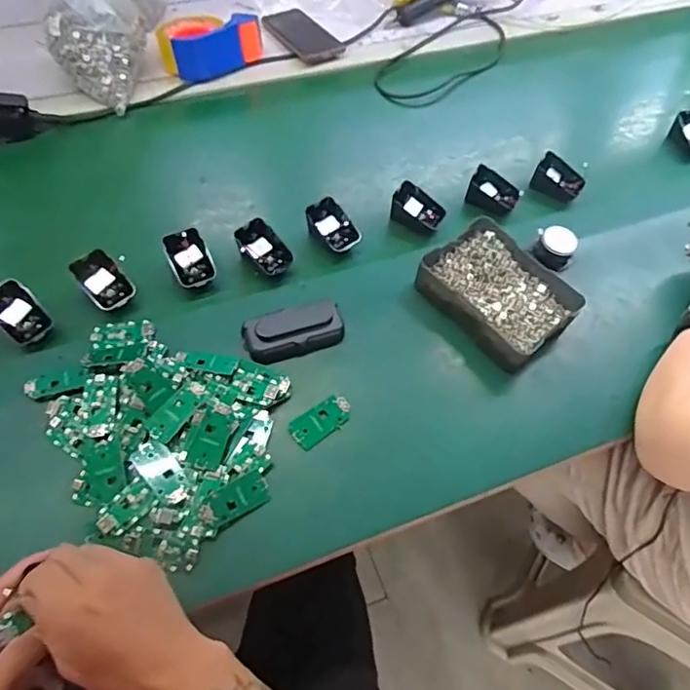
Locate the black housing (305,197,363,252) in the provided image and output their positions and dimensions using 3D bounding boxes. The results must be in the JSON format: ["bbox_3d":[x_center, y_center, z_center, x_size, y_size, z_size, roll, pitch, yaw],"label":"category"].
[{"bbox_3d":[-0.014,-0.144,0.665,0.043,0.030,0.060,-32,63,-21],"label":"black housing"}]

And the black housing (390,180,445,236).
[{"bbox_3d":[0.094,-0.172,0.700,0.070,0.035,0.051,19,58,10],"label":"black housing"}]

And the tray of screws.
[{"bbox_3d":[0.176,-0.061,0.628,0.125,0.047,0.157,-35,64,-22],"label":"tray of screws"}]

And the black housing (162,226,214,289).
[{"bbox_3d":[-0.179,-0.102,0.621,0.052,0.050,0.060,-22,60,-16],"label":"black housing"}]

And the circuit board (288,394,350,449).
[{"bbox_3d":[-0.022,0.074,0.548,0.066,0.005,0.030,-34,64,-22],"label":"circuit board"}]

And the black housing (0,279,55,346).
[{"bbox_3d":[-0.346,-0.036,0.574,0.075,0.024,0.043,38,63,20],"label":"black housing"}]

